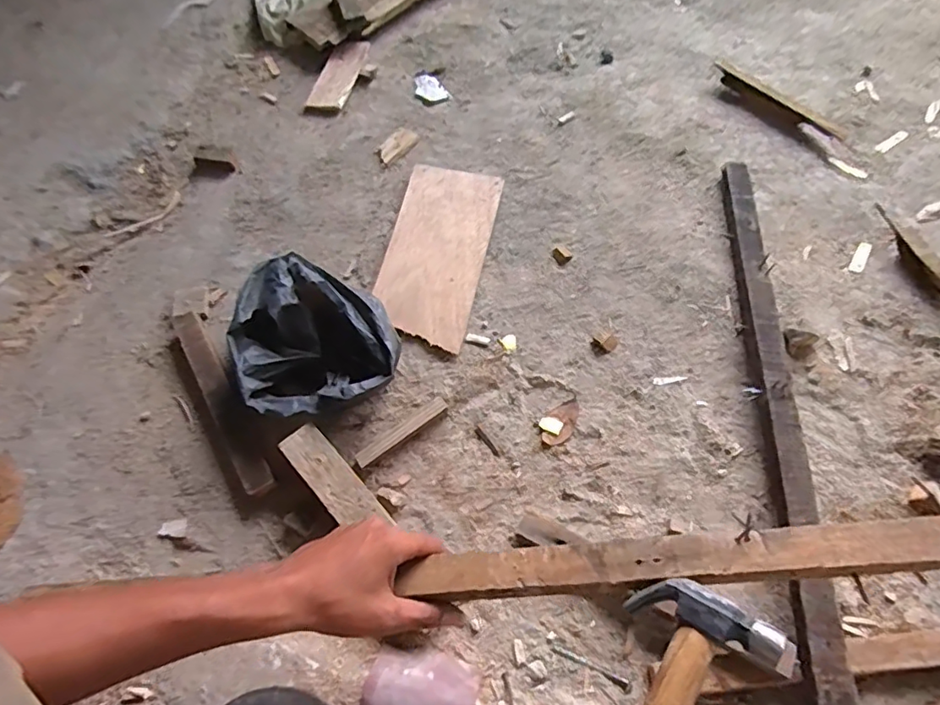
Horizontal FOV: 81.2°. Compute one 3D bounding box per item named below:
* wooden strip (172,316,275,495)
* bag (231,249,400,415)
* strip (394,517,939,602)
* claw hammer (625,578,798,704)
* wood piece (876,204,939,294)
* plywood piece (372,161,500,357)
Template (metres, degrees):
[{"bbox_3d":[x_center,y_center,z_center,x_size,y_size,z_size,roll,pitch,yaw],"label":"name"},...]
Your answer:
[{"bbox_3d":[-0.293,0.050,0.644,0.038,0.030,0.263,-30,64,-12],"label":"wooden strip"},{"bbox_3d":[-0.180,-0.014,0.642,0.170,0.093,0.183,-23,62,-9],"label":"bag"},{"bbox_3d":[0.170,0.149,0.391,0.435,0.011,0.034,-7,61,6],"label":"strip"},{"bbox_3d":[0.098,0.258,0.329,0.089,0.032,0.248,32,69,19],"label":"claw hammer"},{"bbox_3d":[0.578,-0.129,0.703,0.031,0.034,0.170,-13,61,-3],"label":"wood piece"},{"bbox_3d":[-0.045,-0.143,0.752,0.129,0.008,0.285,13,63,2],"label":"plywood piece"}]

